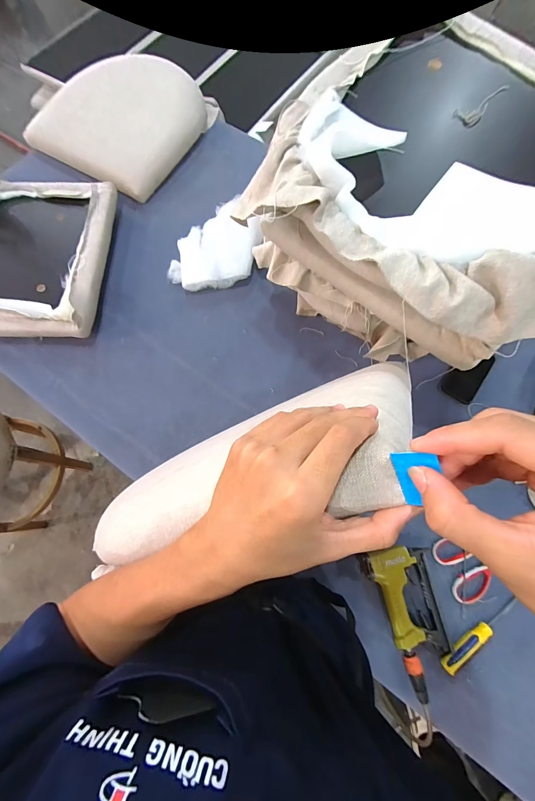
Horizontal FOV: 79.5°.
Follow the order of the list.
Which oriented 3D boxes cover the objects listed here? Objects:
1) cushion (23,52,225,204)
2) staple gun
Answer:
[{"bbox_3d":[-0.432,-0.858,0.963,0.417,0.107,0.463,31,75,9],"label":"cushion"},{"bbox_3d":[0.276,0.414,0.619,0.121,0.051,0.252,-13,73,-4],"label":"staple gun"}]

